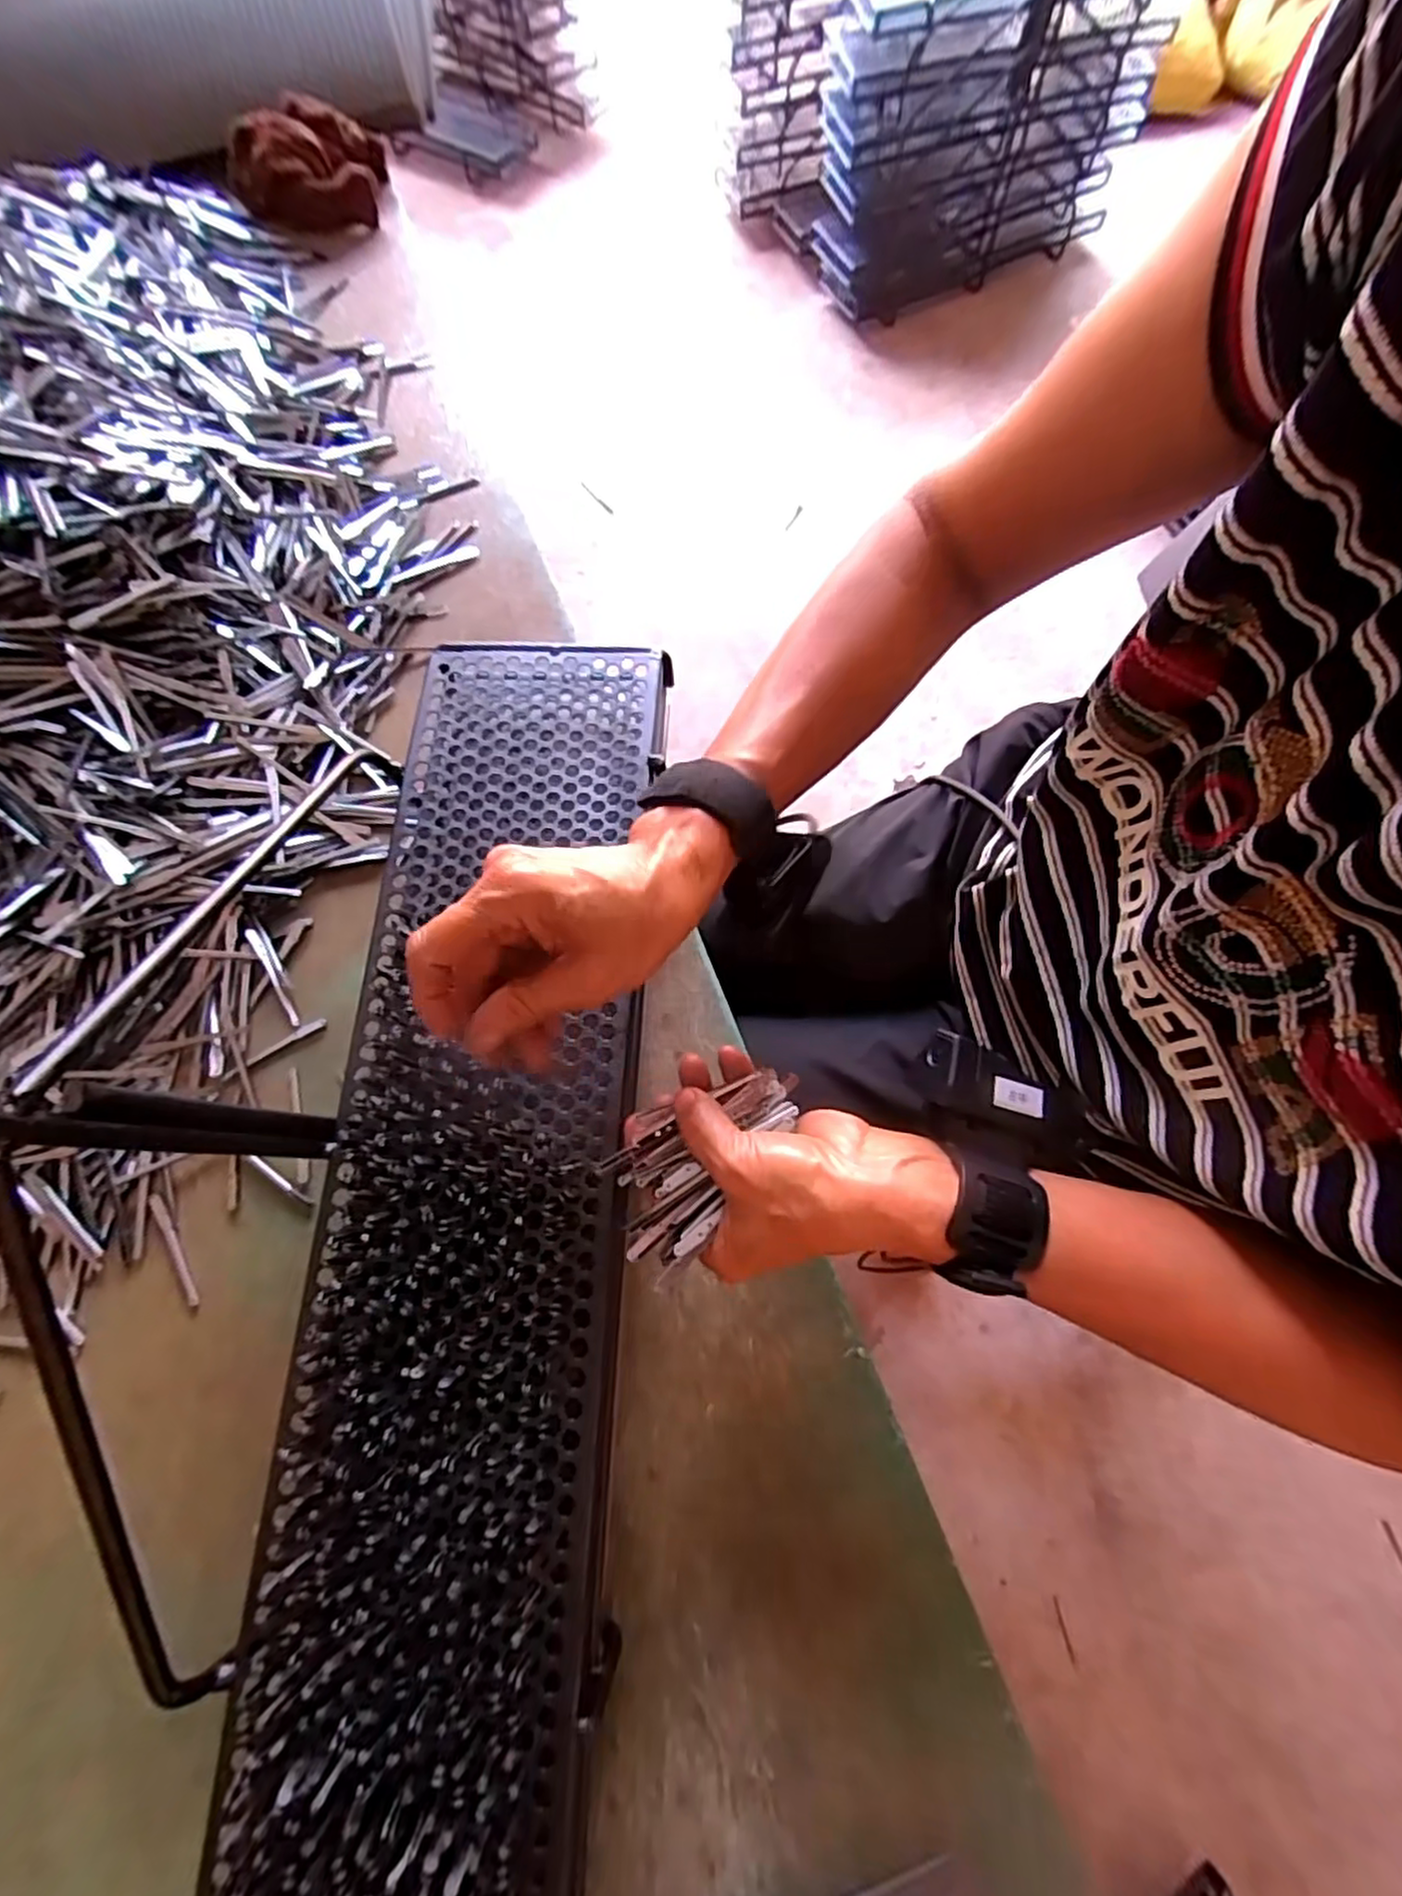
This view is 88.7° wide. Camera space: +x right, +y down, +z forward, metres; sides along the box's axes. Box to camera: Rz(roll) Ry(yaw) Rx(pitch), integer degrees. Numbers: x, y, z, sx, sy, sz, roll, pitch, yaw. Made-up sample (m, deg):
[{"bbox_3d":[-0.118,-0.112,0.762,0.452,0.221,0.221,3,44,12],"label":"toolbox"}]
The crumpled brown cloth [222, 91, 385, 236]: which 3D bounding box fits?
[{"bbox_3d":[-0.343,-0.673,0.614,0.128,0.054,0.092,2,72,2],"label":"crumpled brown cloth"}]

